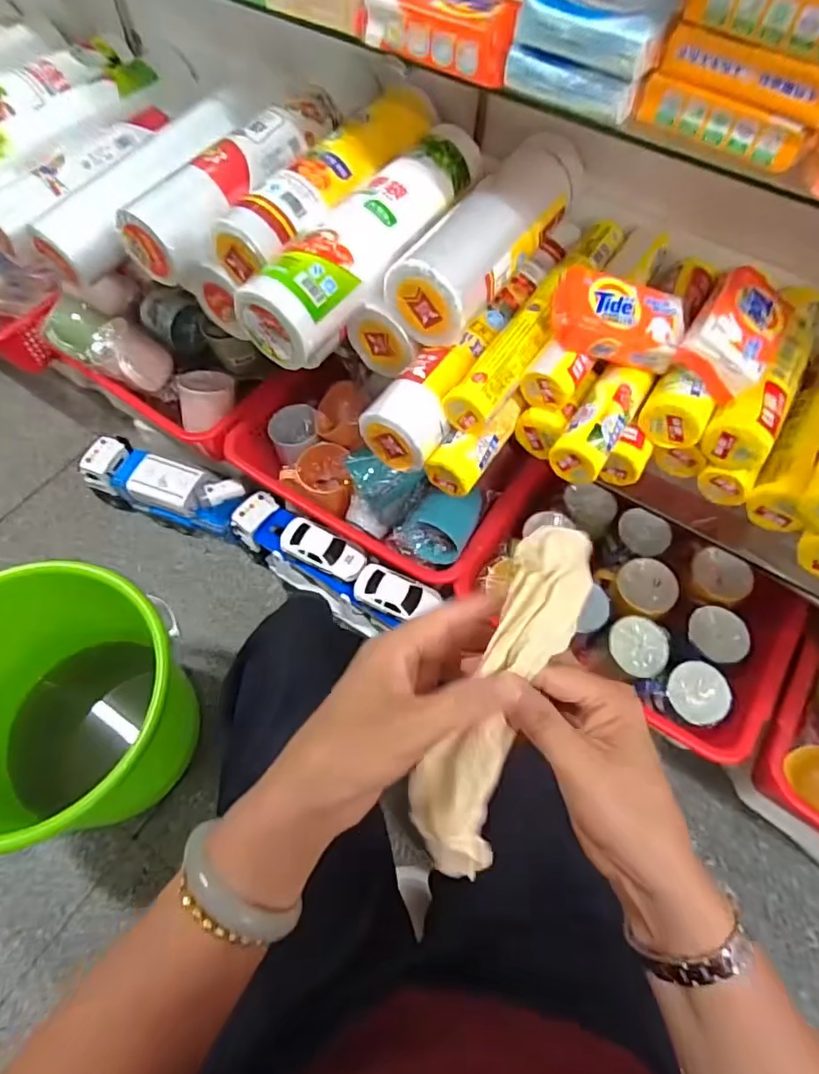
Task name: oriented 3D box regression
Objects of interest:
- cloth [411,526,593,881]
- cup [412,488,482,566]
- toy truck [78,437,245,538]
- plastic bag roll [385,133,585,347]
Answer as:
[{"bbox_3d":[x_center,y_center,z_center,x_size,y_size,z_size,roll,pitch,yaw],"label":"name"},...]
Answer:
[{"bbox_3d":[0.050,0.081,0.302,0.045,0.021,0.184,22,84,10],"label":"cloth"},{"bbox_3d":[0.054,-0.020,0.825,0.080,0.066,0.097,19,62,8],"label":"cup"},{"bbox_3d":[-0.447,-0.080,1.060,0.287,0.116,0.091,20,62,9],"label":"toy truck"},{"bbox_3d":[0.080,-0.298,0.567,0.096,0.083,0.249,26,63,12],"label":"plastic bag roll"}]

